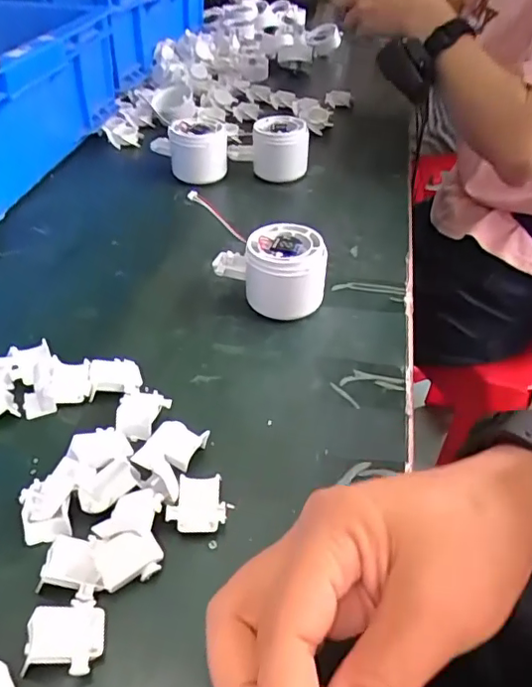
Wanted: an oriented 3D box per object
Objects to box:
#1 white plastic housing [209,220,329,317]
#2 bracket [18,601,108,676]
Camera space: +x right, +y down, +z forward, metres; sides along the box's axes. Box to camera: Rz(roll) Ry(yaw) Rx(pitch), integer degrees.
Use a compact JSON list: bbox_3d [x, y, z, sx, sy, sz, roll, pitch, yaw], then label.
[{"bbox_3d":[0.002,-0.054,0.417,0.082,0.055,0.064,2,41,-1],"label":"white plastic housing"},{"bbox_3d":[-0.085,0.125,0.238,0.031,0.011,0.028,-4,41,-8],"label":"bracket"}]

